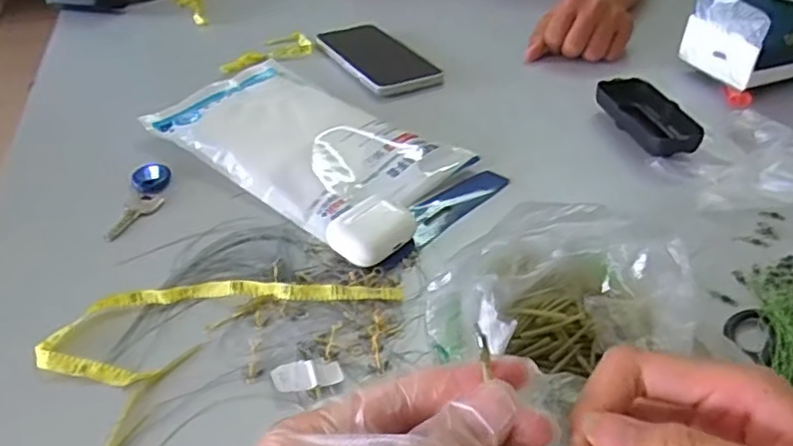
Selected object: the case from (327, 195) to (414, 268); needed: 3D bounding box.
[{"bbox_3d":[-0.016,0.004,0.429,0.039,0.024,0.056,24,44,26],"label":"case"}]

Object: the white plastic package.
[{"bbox_3d":[-0.077,-0.072,0.525,0.238,0.025,0.149,30,47,31],"label":"white plastic package"}]

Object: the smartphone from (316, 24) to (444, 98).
[{"bbox_3d":[-0.028,-0.181,0.675,0.087,0.010,0.176,-18,42,-23],"label":"smartphone"}]

